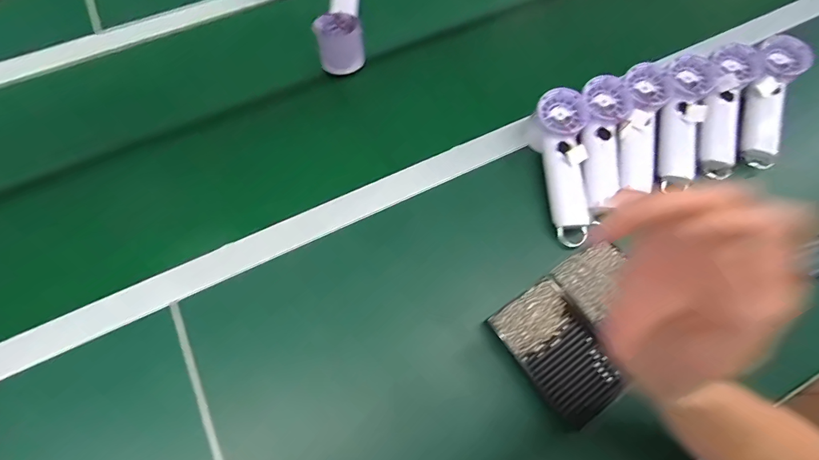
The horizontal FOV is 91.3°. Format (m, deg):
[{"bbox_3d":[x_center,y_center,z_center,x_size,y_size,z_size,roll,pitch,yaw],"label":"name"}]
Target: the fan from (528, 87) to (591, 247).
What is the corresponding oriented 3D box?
[{"bbox_3d":[0.193,-0.079,0.500,0.063,0.039,0.197,-1,79,1],"label":"fan"}]

